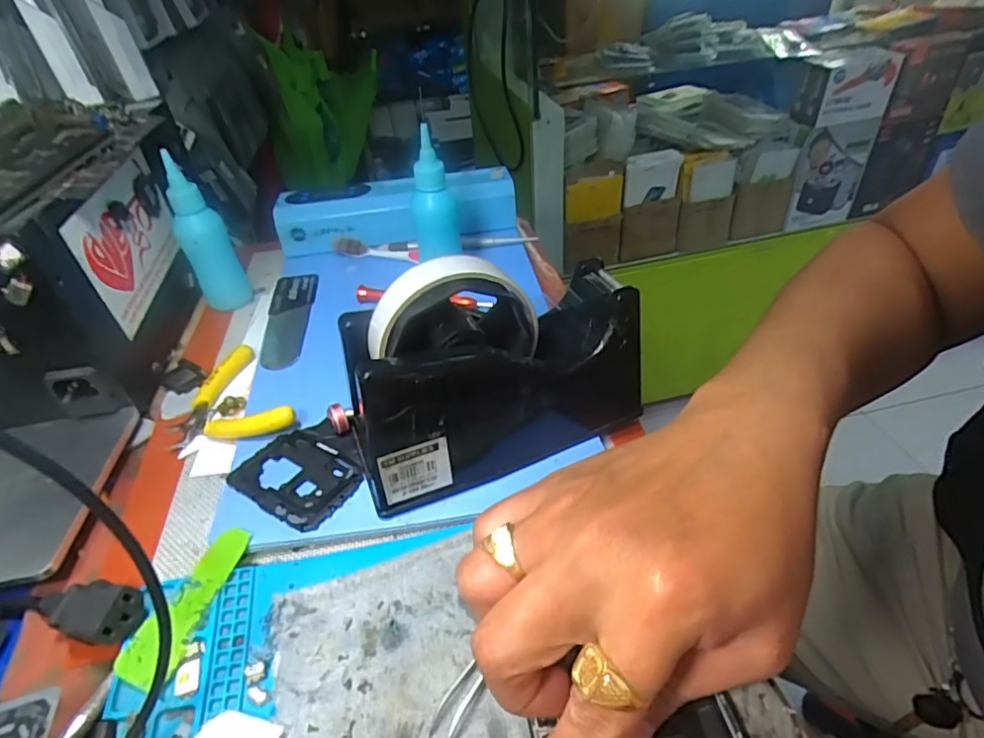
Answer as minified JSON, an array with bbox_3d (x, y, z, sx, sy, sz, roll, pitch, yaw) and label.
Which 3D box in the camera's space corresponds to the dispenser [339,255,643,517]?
[{"bbox_3d":[0.001,-0.004,0.293,0.155,0.105,0.062,-21,42,-17],"label":"dispenser"}]

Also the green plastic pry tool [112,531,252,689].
[{"bbox_3d":[-0.136,0.104,0.253,0.022,0.008,0.071,8,42,16],"label":"green plastic pry tool"}]

